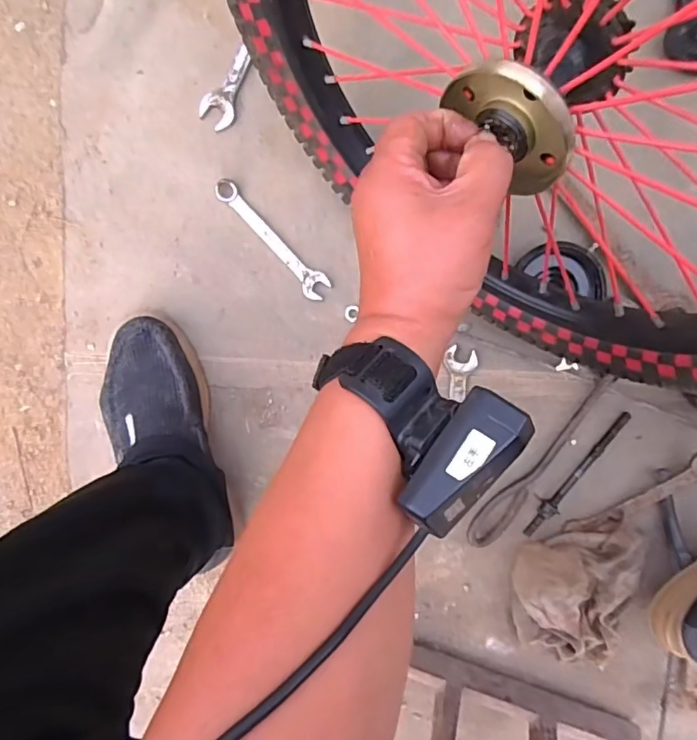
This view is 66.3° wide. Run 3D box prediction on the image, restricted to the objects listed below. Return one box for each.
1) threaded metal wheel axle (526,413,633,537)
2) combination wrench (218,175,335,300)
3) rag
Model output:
[{"bbox_3d":[0.245,0.112,0.573,0.020,0.014,0.168,38,95,-4],"label":"threaded metal wheel axle"},{"bbox_3d":[-0.077,-0.135,0.552,0.027,0.010,0.152,-41,95,4],"label":"combination wrench"},{"bbox_3d":[0.239,0.228,0.574,0.119,0.040,0.164,9,96,-1],"label":"rag"}]

